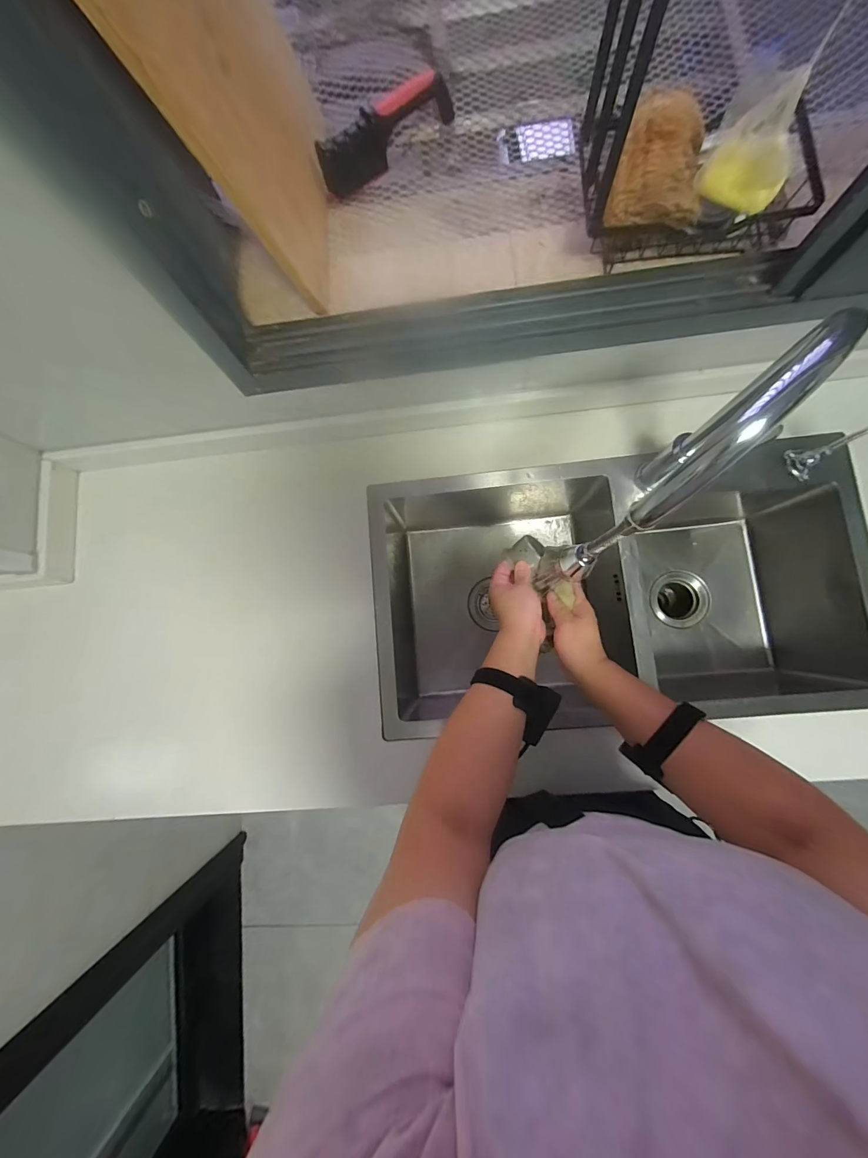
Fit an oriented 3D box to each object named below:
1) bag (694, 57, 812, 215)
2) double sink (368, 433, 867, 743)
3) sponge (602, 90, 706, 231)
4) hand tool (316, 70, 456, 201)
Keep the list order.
[{"bbox_3d":[0.317,-0.425,0.381,0.081,0.087,0.037,29,86,7],"label":"bag"},{"bbox_3d":[0.281,0.005,0.716,0.730,0.249,0.406,-5,83,4],"label":"double sink"},{"bbox_3d":[0.258,-0.465,0.436,0.097,0.045,0.138,13,84,6],"label":"sponge"},{"bbox_3d":[-0.066,-0.617,0.545,0.204,0.066,0.046,-29,82,1],"label":"hand tool"}]

